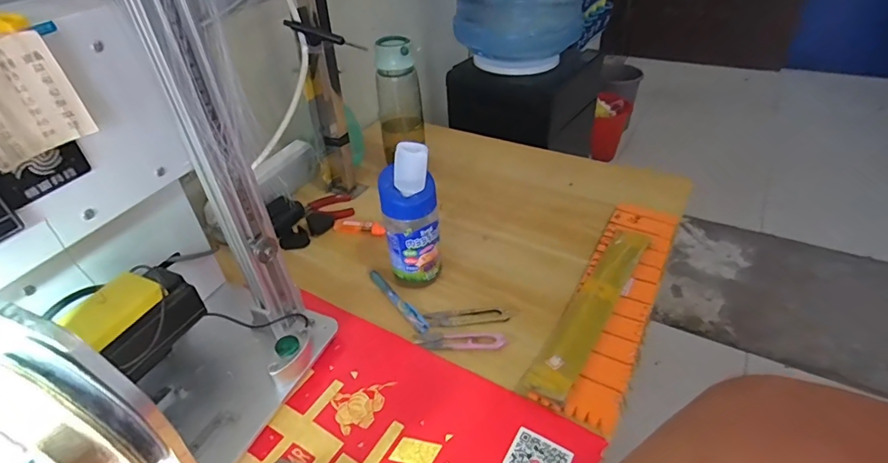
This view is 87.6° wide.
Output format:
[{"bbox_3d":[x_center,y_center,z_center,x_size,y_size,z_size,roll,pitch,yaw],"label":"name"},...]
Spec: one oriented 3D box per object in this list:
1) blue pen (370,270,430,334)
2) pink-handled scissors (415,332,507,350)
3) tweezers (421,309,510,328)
[{"bbox_3d":[-0.054,0.082,0.561,0.016,0.015,0.112,-27,43,-25],"label":"blue pen"},{"bbox_3d":[0.018,0.122,0.516,0.099,0.004,0.022,0,37,9],"label":"pink-handled scissors"},{"bbox_3d":[0.027,0.099,0.537,0.095,0.005,0.025,-6,38,-2],"label":"tweezers"}]

